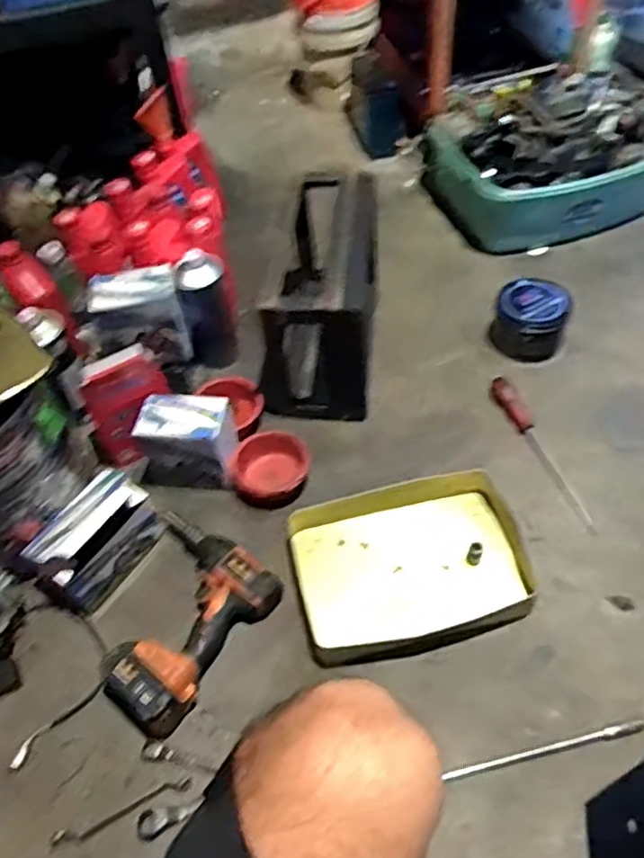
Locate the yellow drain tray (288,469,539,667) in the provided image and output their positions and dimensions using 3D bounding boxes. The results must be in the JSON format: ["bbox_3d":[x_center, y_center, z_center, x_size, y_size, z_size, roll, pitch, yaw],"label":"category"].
[{"bbox_3d":[0.123,0.183,0.911,0.318,0.046,0.231,-15,52,-6],"label":"yellow drain tray"}]

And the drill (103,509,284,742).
[{"bbox_3d":[-0.205,0.238,0.870,0.208,0.069,0.247,28,59,25],"label":"drill"}]

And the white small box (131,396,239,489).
[{"bbox_3d":[-0.207,0.027,1.005,0.153,0.139,0.083,-2,50,3],"label":"white small box"}]

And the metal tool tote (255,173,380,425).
[{"bbox_3d":[0.001,-0.219,1.128,0.174,0.276,0.360,3,50,7],"label":"metal tool tote"}]

